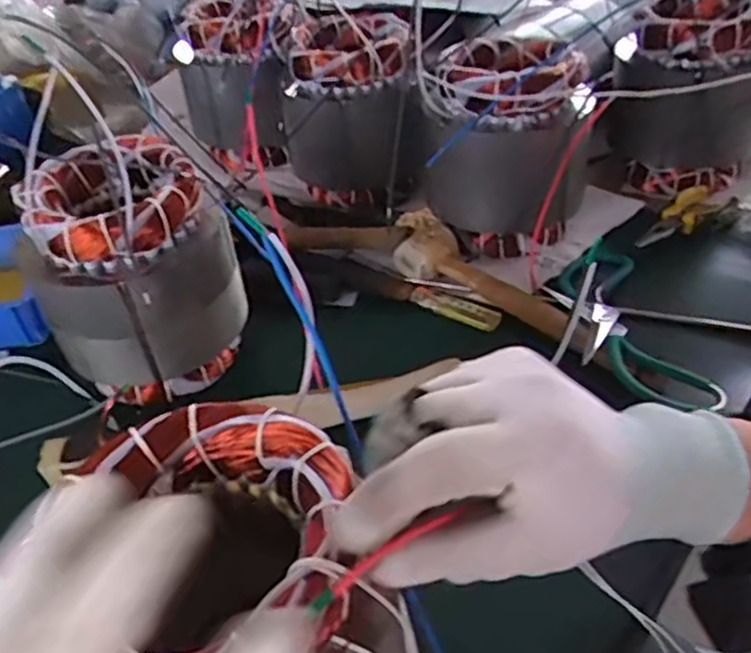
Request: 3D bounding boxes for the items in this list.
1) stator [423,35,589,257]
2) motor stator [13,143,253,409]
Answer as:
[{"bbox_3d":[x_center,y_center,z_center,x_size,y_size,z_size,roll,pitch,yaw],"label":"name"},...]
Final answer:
[{"bbox_3d":[0.133,-0.184,0.696,0.145,0.170,0.144,13,44,18],"label":"stator"},{"bbox_3d":[-0.186,-0.040,0.578,0.139,0.179,0.135,-8,42,-5],"label":"motor stator"}]

